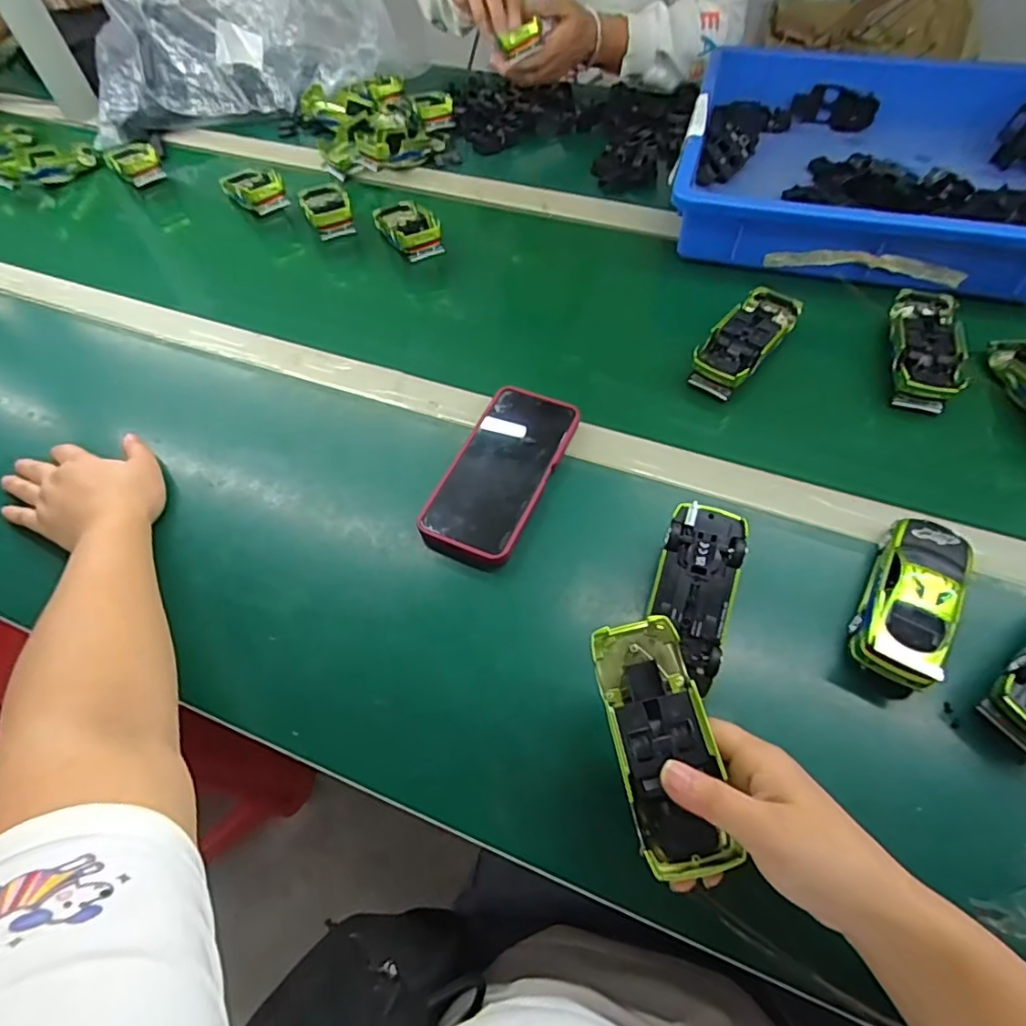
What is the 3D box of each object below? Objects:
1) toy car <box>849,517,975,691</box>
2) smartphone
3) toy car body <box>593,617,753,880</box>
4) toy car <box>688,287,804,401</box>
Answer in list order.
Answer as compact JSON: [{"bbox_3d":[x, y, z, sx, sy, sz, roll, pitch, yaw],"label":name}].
[{"bbox_3d":[0.277,0.057,0.398,0.054,0.044,0.125,31,64,19],"label":"toy car"},{"bbox_3d":[-0.008,-0.035,0.484,0.080,0.022,0.171,21,62,14],"label":"smartphone"},{"bbox_3d":[0.082,0.128,0.324,0.052,0.025,0.130,-7,67,-2],"label":"toy car body"},{"bbox_3d":[0.222,-0.166,0.550,0.055,0.033,0.130,34,66,20],"label":"toy car"}]

